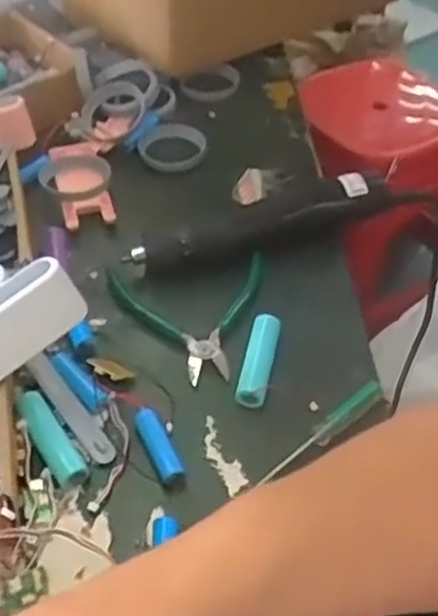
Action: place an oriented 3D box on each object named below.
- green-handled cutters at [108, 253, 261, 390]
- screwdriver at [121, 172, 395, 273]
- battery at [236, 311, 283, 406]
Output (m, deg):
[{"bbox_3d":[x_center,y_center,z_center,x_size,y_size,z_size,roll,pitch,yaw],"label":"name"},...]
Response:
[{"bbox_3d":[-0.022,0.006,0.510,0.109,0.021,0.097,-3,47,-5],"label":"green-handled cutters"},{"bbox_3d":[0.033,-0.065,0.559,0.205,0.044,0.042,-15,49,-16],"label":"screwdriver"},{"bbox_3d":[0.027,0.034,0.488,0.019,0.018,0.068,11,47,8],"label":"battery"}]

